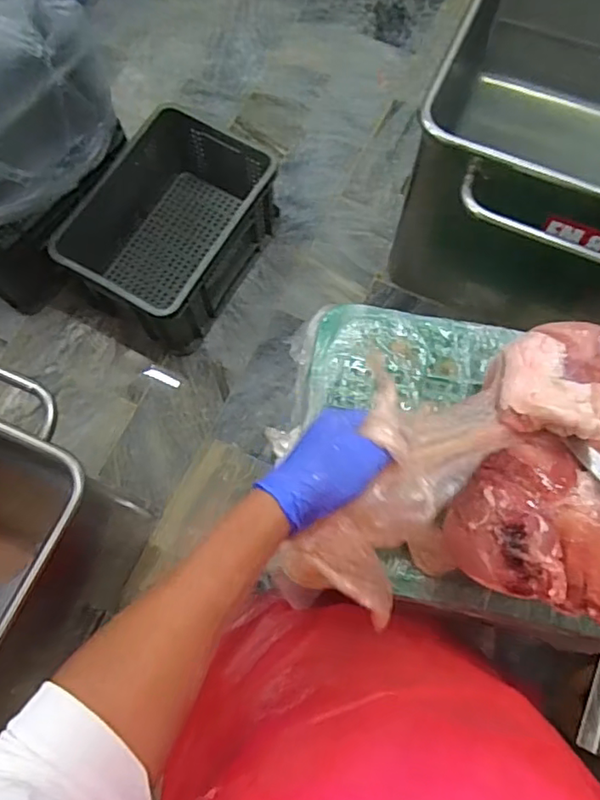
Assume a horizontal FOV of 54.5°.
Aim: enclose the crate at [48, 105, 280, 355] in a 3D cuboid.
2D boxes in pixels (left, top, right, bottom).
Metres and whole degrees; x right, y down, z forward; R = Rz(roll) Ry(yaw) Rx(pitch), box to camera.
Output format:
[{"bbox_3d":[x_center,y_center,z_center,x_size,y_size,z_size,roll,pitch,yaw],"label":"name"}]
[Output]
[{"bbox_3d":[-0.327,-0.462,1.570,0.374,0.277,0.573,31,76,9],"label":"crate"}]

